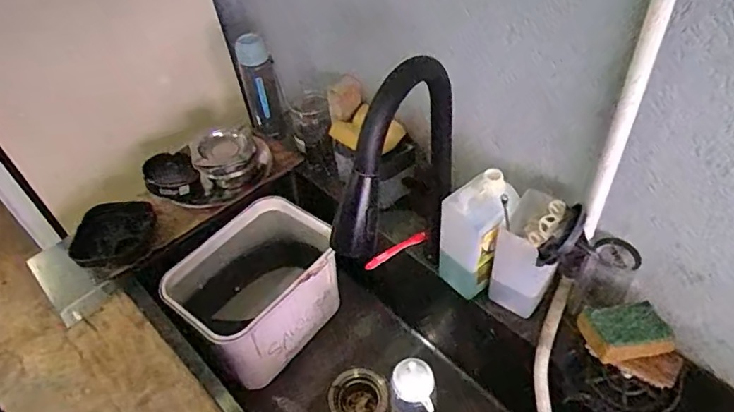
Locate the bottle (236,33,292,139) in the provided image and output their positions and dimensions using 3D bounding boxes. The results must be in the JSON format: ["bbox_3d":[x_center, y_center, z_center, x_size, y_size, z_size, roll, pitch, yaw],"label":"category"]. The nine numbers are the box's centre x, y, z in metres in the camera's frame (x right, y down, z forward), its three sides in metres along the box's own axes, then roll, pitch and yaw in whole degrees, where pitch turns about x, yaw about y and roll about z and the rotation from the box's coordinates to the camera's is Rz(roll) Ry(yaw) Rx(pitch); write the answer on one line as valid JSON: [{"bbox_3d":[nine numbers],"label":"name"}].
[{"bbox_3d":[-0.209,-0.237,1.076,0.076,0.224,0.061,-13,47,-6],"label":"bottle"}]

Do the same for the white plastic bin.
[{"bbox_3d":[-0.195,0.159,0.985,0.203,0.196,0.278,30,56,29],"label":"white plastic bin"}]

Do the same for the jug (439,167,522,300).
[{"bbox_3d":[0.157,0.046,0.777,0.078,0.215,0.087,27,55,28],"label":"jug"}]

